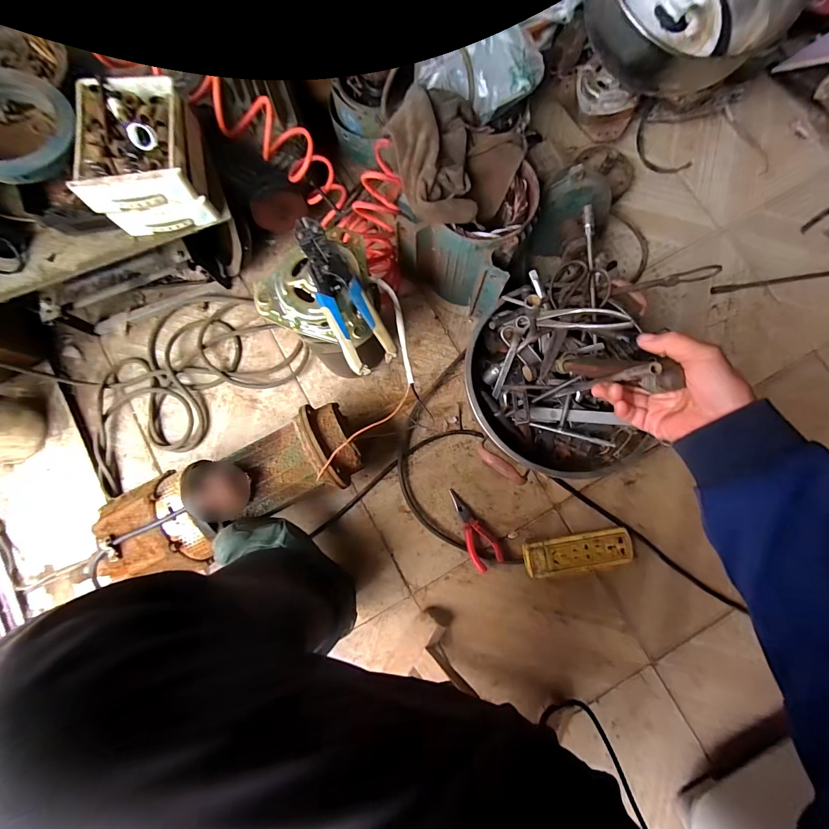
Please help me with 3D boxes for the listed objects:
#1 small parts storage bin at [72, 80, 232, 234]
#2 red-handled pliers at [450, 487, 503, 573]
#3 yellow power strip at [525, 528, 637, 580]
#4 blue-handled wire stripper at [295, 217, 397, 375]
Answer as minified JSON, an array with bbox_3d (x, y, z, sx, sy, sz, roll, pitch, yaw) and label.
[{"bbox_3d":[-0.354,-0.348,0.493,0.141,0.083,0.173,-11,81,-2],"label":"small parts storage bin"},{"bbox_3d":[0.099,0.205,0.660,0.055,0.021,0.146,-32,83,-5],"label":"red-handled pliers"},{"bbox_3d":[0.284,0.242,0.650,0.185,0.032,0.061,-9,81,-2],"label":"yellow power strip"},{"bbox_3d":[-0.093,-0.150,0.454,0.056,0.017,0.208,-28,82,-4],"label":"blue-handled wire stripper"}]

